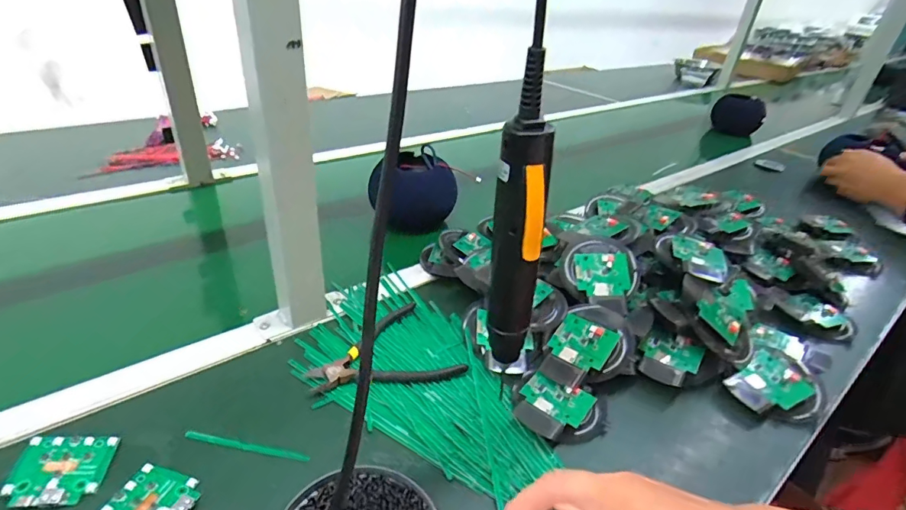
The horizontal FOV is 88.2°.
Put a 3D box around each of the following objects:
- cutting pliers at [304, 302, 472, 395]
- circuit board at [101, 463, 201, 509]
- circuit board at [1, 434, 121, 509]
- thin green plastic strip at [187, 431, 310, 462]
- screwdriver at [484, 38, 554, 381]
[{"bbox_3d":[-0.077,0.102,0.479,0.141,0.017,0.118,-14,37,-28],"label":"cutting pliers"},{"bbox_3d":[-0.218,0.180,0.335,0.054,0.004,0.059,13,25,4],"label":"circuit board"},{"bbox_3d":[-0.295,0.161,0.352,0.061,0.005,0.055,5,37,-16],"label":"circuit board"},{"bbox_3d":[-0.169,0.157,0.384,0.106,0.008,0.007,10,32,7],"label":"thin green plastic strip"},{"bbox_3d":[0.042,-0.004,0.308,0.031,0.226,0.028,5,32,-1],"label":"screwdriver"}]

